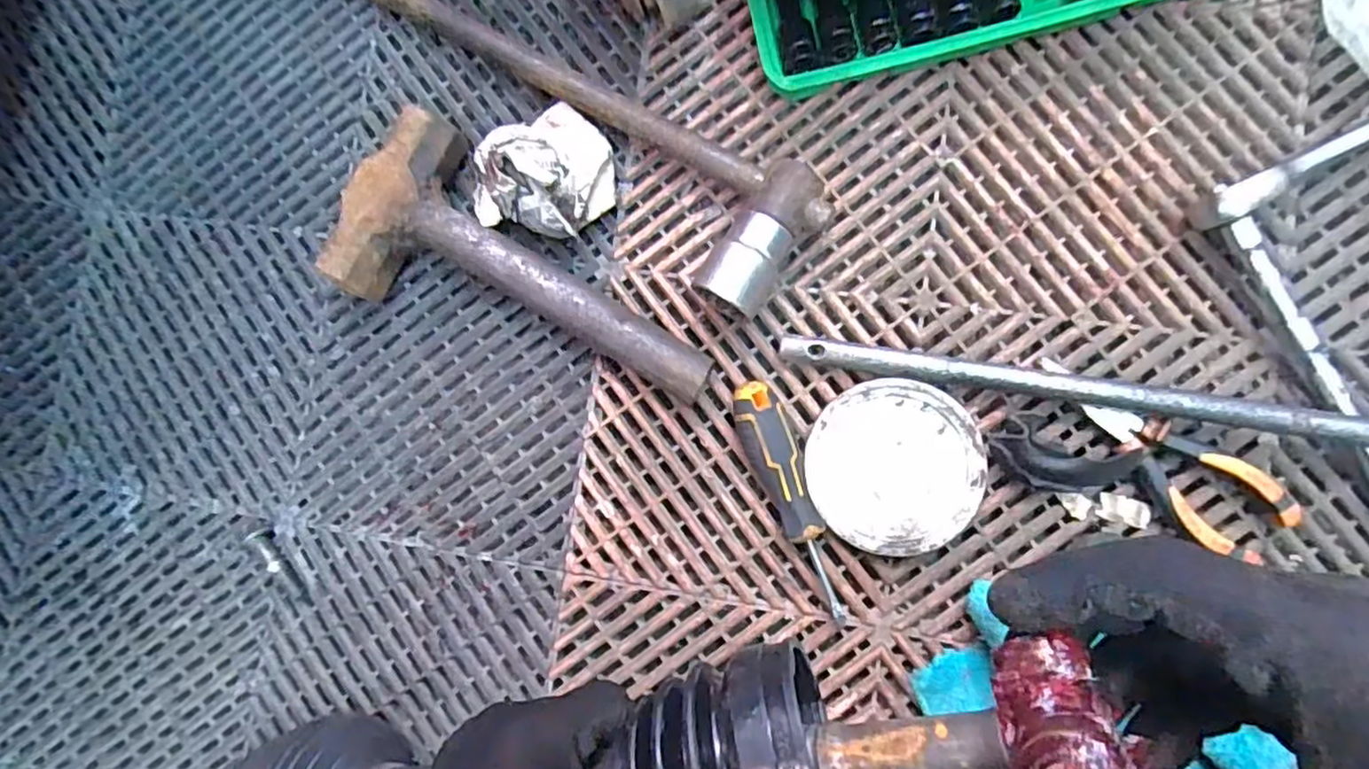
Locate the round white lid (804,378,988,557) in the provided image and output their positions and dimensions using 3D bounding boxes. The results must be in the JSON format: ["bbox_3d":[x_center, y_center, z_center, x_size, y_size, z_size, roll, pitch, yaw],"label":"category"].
[{"bbox_3d":[0.126,0.049,0.414,0.099,0.017,0.100,0,86,8],"label":"round white lid"}]

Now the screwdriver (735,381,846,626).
[{"bbox_3d":[0.064,0.072,0.411,0.029,0.035,0.150,-19,84,7],"label":"screwdriver"}]

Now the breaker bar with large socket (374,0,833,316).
[{"bbox_3d":[-0.111,-0.207,0.452,0.445,0.046,0.092,37,92,9],"label":"breaker bar with large socket"}]

